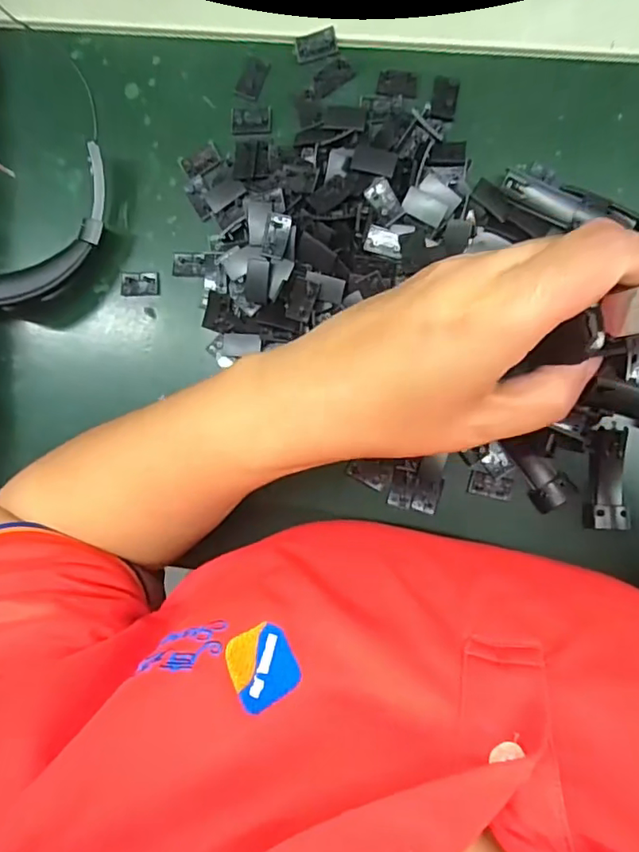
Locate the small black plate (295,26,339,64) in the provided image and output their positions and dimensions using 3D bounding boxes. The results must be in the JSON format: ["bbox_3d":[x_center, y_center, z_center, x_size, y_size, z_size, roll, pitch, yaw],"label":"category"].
[{"bbox_3d":[-0.002,-0.238,0.345,0.026,0.004,0.016,-14,89,8],"label":"small black plate"}]

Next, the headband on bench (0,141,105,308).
[{"bbox_3d":[-0.184,-0.110,0.343,0.142,0.042,0.055,-32,87,-6],"label":"headband on bench"}]

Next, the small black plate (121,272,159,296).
[{"bbox_3d":[-0.120,-0.094,0.369,0.026,0.004,0.015,2,91,8],"label":"small black plate"}]

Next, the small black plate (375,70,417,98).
[{"bbox_3d":[0.048,-0.212,0.343,0.024,0.004,0.015,12,93,7],"label":"small black plate"}]

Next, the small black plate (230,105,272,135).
[{"bbox_3d":[-0.044,-0.195,0.353,0.027,0.004,0.017,0,91,8],"label":"small black plate"}]

